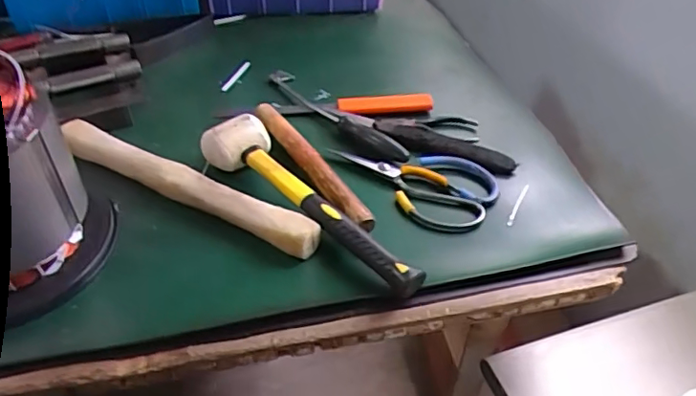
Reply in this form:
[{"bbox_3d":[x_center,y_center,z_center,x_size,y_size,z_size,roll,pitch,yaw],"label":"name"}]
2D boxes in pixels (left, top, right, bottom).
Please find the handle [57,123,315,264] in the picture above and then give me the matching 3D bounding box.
[{"bbox_3d":[-0.174,-0.016,0.585,0.324,0.024,0.033,22,45,20],"label":"handle"}]

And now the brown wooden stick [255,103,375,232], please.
[{"bbox_3d":[-0.044,-0.045,0.622,0.029,0.020,0.240,-21,47,-24],"label":"brown wooden stick"}]

